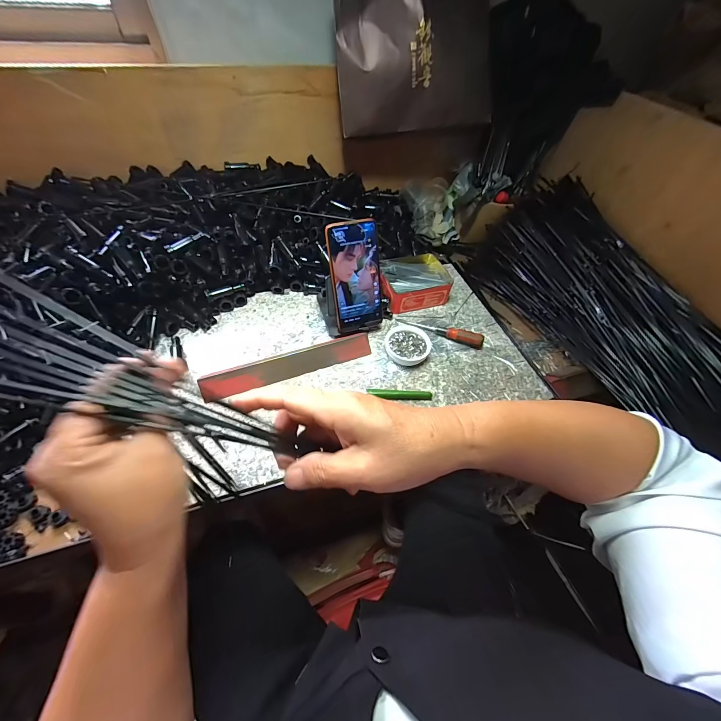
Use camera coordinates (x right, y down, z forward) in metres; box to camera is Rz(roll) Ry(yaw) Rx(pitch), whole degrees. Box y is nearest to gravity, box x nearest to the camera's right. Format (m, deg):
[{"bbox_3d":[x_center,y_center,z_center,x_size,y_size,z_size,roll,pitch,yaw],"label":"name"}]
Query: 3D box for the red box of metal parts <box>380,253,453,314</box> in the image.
[{"bbox_3d":[0.099,-0.157,0.598,0.127,0.042,0.123,-11,55,-12],"label":"red box of metal parts"}]

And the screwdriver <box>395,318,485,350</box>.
[{"bbox_3d":[0.138,-0.052,0.540,0.150,0.022,0.021,20,54,11],"label":"screwdriver"}]

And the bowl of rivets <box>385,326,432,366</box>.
[{"bbox_3d":[0.077,-0.024,0.513,0.073,0.026,0.070,2,53,-2],"label":"bowl of rivets"}]

